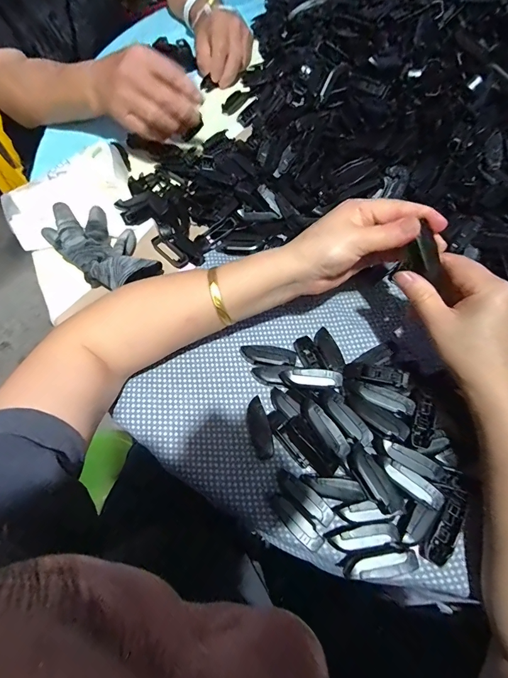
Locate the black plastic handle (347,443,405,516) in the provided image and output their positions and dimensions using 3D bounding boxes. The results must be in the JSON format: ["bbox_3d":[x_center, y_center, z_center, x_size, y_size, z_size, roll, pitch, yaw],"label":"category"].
[{"bbox_3d":[0.096,0.114,0.286,0.019,0.017,0.055,-27,67,-11],"label":"black plastic handle"}]

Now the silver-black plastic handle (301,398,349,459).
[{"bbox_3d":[0.060,0.077,0.304,0.015,0.018,0.054,-33,68,-14],"label":"silver-black plastic handle"}]

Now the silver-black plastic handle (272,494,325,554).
[{"bbox_3d":[0.034,0.148,0.288,0.017,0.009,0.051,-40,57,-16],"label":"silver-black plastic handle"}]

